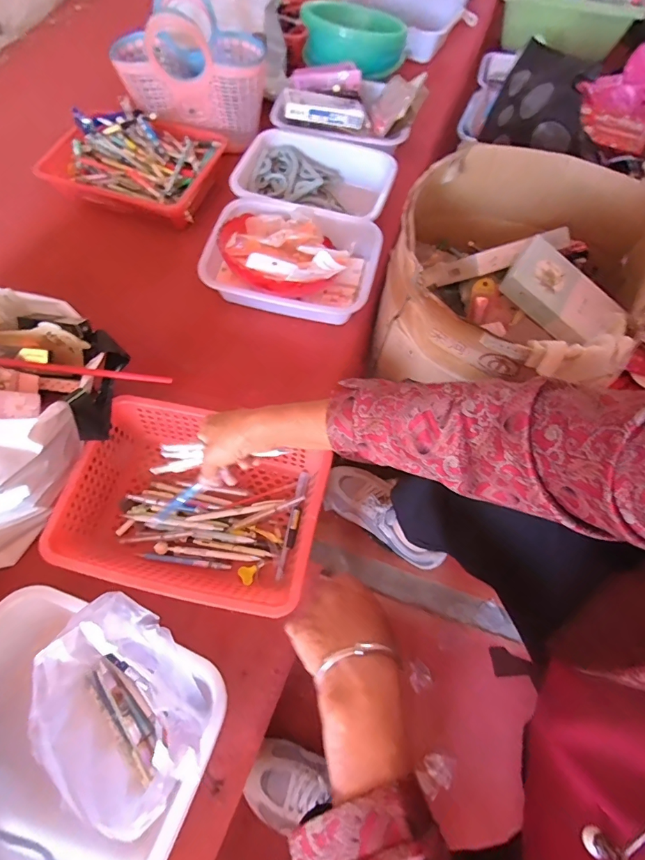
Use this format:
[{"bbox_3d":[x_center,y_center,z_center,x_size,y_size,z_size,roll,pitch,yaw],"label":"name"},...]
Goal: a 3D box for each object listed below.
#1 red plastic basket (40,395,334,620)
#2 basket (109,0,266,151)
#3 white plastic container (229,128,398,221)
[{"bbox_3d":[-0.167,0.103,0.578,0.320,0.081,0.228,12,65,6],"label":"red plastic basket"},{"bbox_3d":[-0.266,-0.727,0.838,0.292,0.167,0.159,17,66,8],"label":"basket"},{"bbox_3d":[-0.015,-0.483,0.854,0.291,0.087,0.210,14,65,7],"label":"white plastic container"}]

